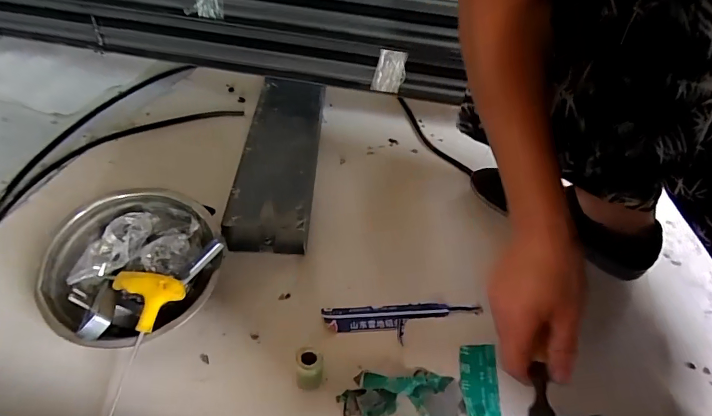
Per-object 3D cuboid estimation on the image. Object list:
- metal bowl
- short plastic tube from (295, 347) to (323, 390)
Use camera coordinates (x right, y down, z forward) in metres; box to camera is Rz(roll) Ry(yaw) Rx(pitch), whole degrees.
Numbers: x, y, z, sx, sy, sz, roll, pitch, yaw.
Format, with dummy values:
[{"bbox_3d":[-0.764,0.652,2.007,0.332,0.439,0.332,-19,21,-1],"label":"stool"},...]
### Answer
[{"bbox_3d":[-0.245,0.072,0.461,0.170,0.078,0.174,3,48,-4],"label":"metal bowl"},{"bbox_3d":[-0.047,0.164,0.416,0.026,0.054,0.028,-1,49,-7],"label":"short plastic tube"}]

